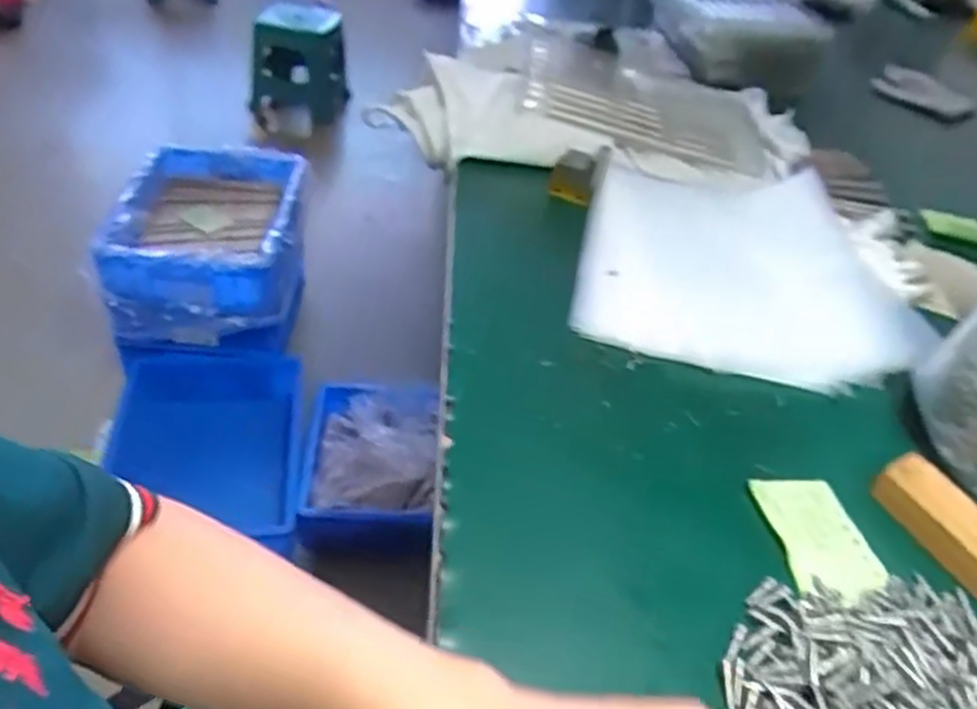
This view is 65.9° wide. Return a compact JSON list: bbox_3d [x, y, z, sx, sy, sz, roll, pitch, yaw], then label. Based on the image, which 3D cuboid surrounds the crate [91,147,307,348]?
[{"bbox_3d":[-0.516,-0.207,1.428,0.326,0.241,0.355,1,41,-9],"label":"crate"}]

